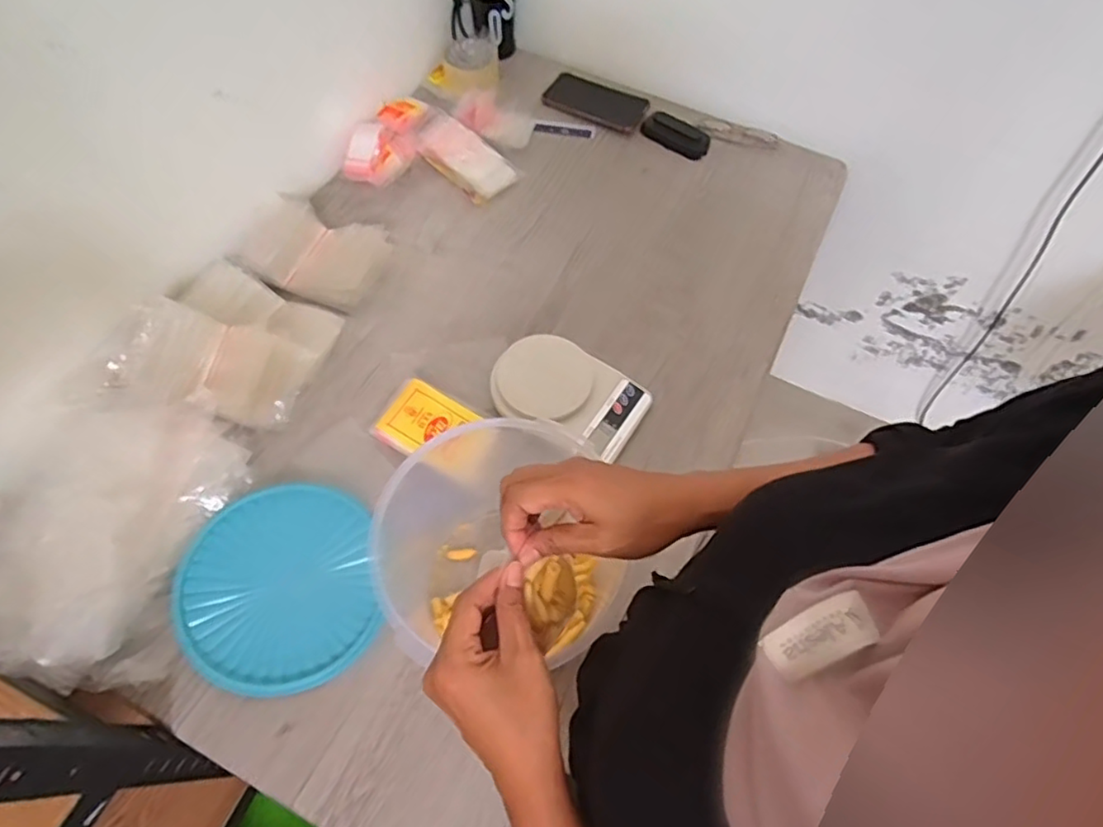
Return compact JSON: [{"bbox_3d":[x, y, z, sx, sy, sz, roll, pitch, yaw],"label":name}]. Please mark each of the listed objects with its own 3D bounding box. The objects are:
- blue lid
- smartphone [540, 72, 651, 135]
[{"bbox_3d":[-0.282,0.173,0.646,0.191,0.016,0.204,-10,63,-8],"label":"blue lid"},{"bbox_3d":[0.072,-0.503,1.011,0.156,0.015,0.083,23,64,9],"label":"smartphone"}]

